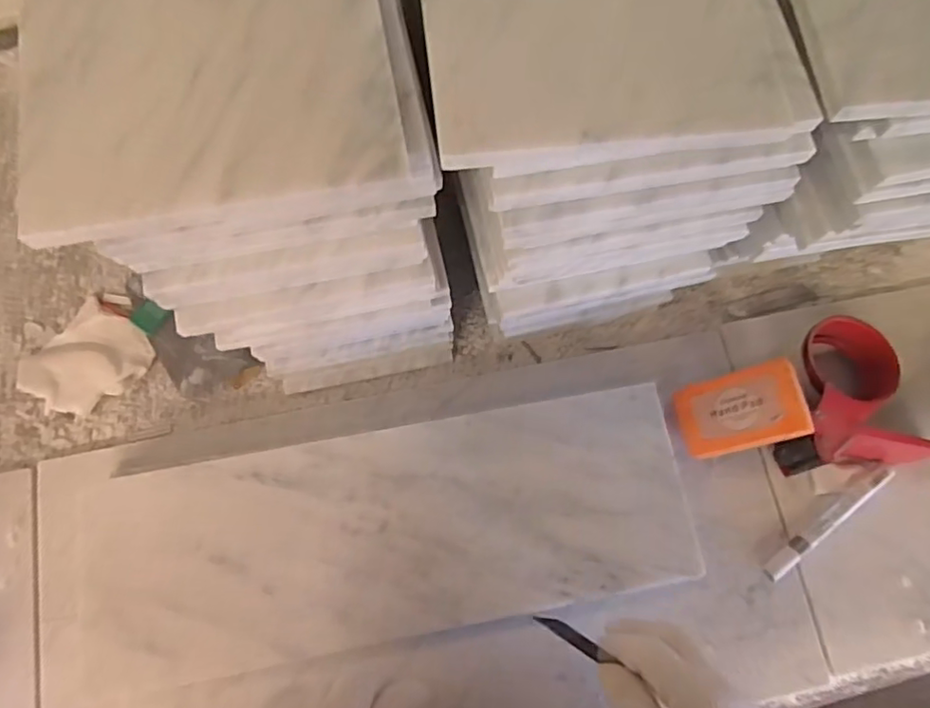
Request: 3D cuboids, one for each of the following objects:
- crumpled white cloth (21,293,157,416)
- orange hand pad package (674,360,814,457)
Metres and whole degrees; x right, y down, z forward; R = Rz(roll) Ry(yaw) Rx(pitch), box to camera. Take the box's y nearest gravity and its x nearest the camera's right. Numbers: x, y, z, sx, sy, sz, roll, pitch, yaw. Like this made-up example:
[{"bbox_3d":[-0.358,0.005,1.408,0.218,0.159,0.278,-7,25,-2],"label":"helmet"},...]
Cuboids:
[{"bbox_3d":[-0.339,0.007,0.533,0.085,0.019,0.098,37,79,9],"label":"crumpled white cloth"},{"bbox_3d":[0.230,0.048,0.496,0.097,0.016,0.062,-22,75,34],"label":"orange hand pad package"}]

